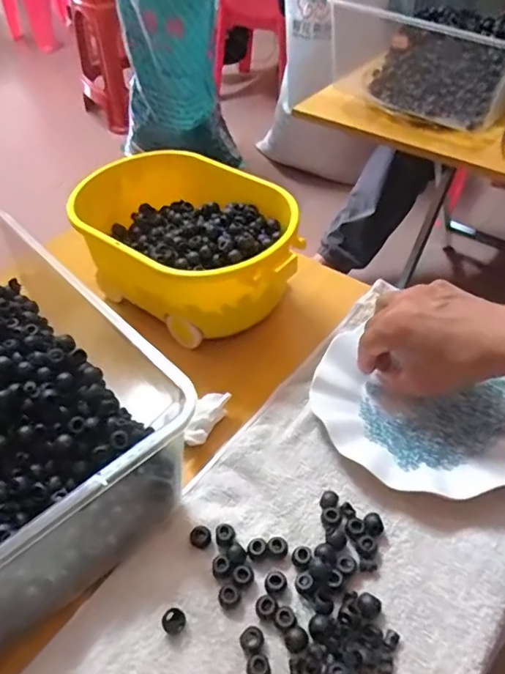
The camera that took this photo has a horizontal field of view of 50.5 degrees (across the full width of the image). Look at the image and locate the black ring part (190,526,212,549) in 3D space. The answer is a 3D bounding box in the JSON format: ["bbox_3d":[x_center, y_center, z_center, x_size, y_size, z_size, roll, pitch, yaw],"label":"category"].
[{"bbox_3d":[-0.038,0.145,0.391,0.014,0.006,0.016,28,54,26],"label":"black ring part"}]

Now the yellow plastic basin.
[{"bbox_3d":[-0.069,-0.100,0.551,0.258,0.093,0.164,28,53,26],"label":"yellow plastic basin"}]

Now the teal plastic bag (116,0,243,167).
[{"bbox_3d":[-0.233,-0.770,1.486,0.326,0.557,0.285,-7,46,-4],"label":"teal plastic bag"}]

